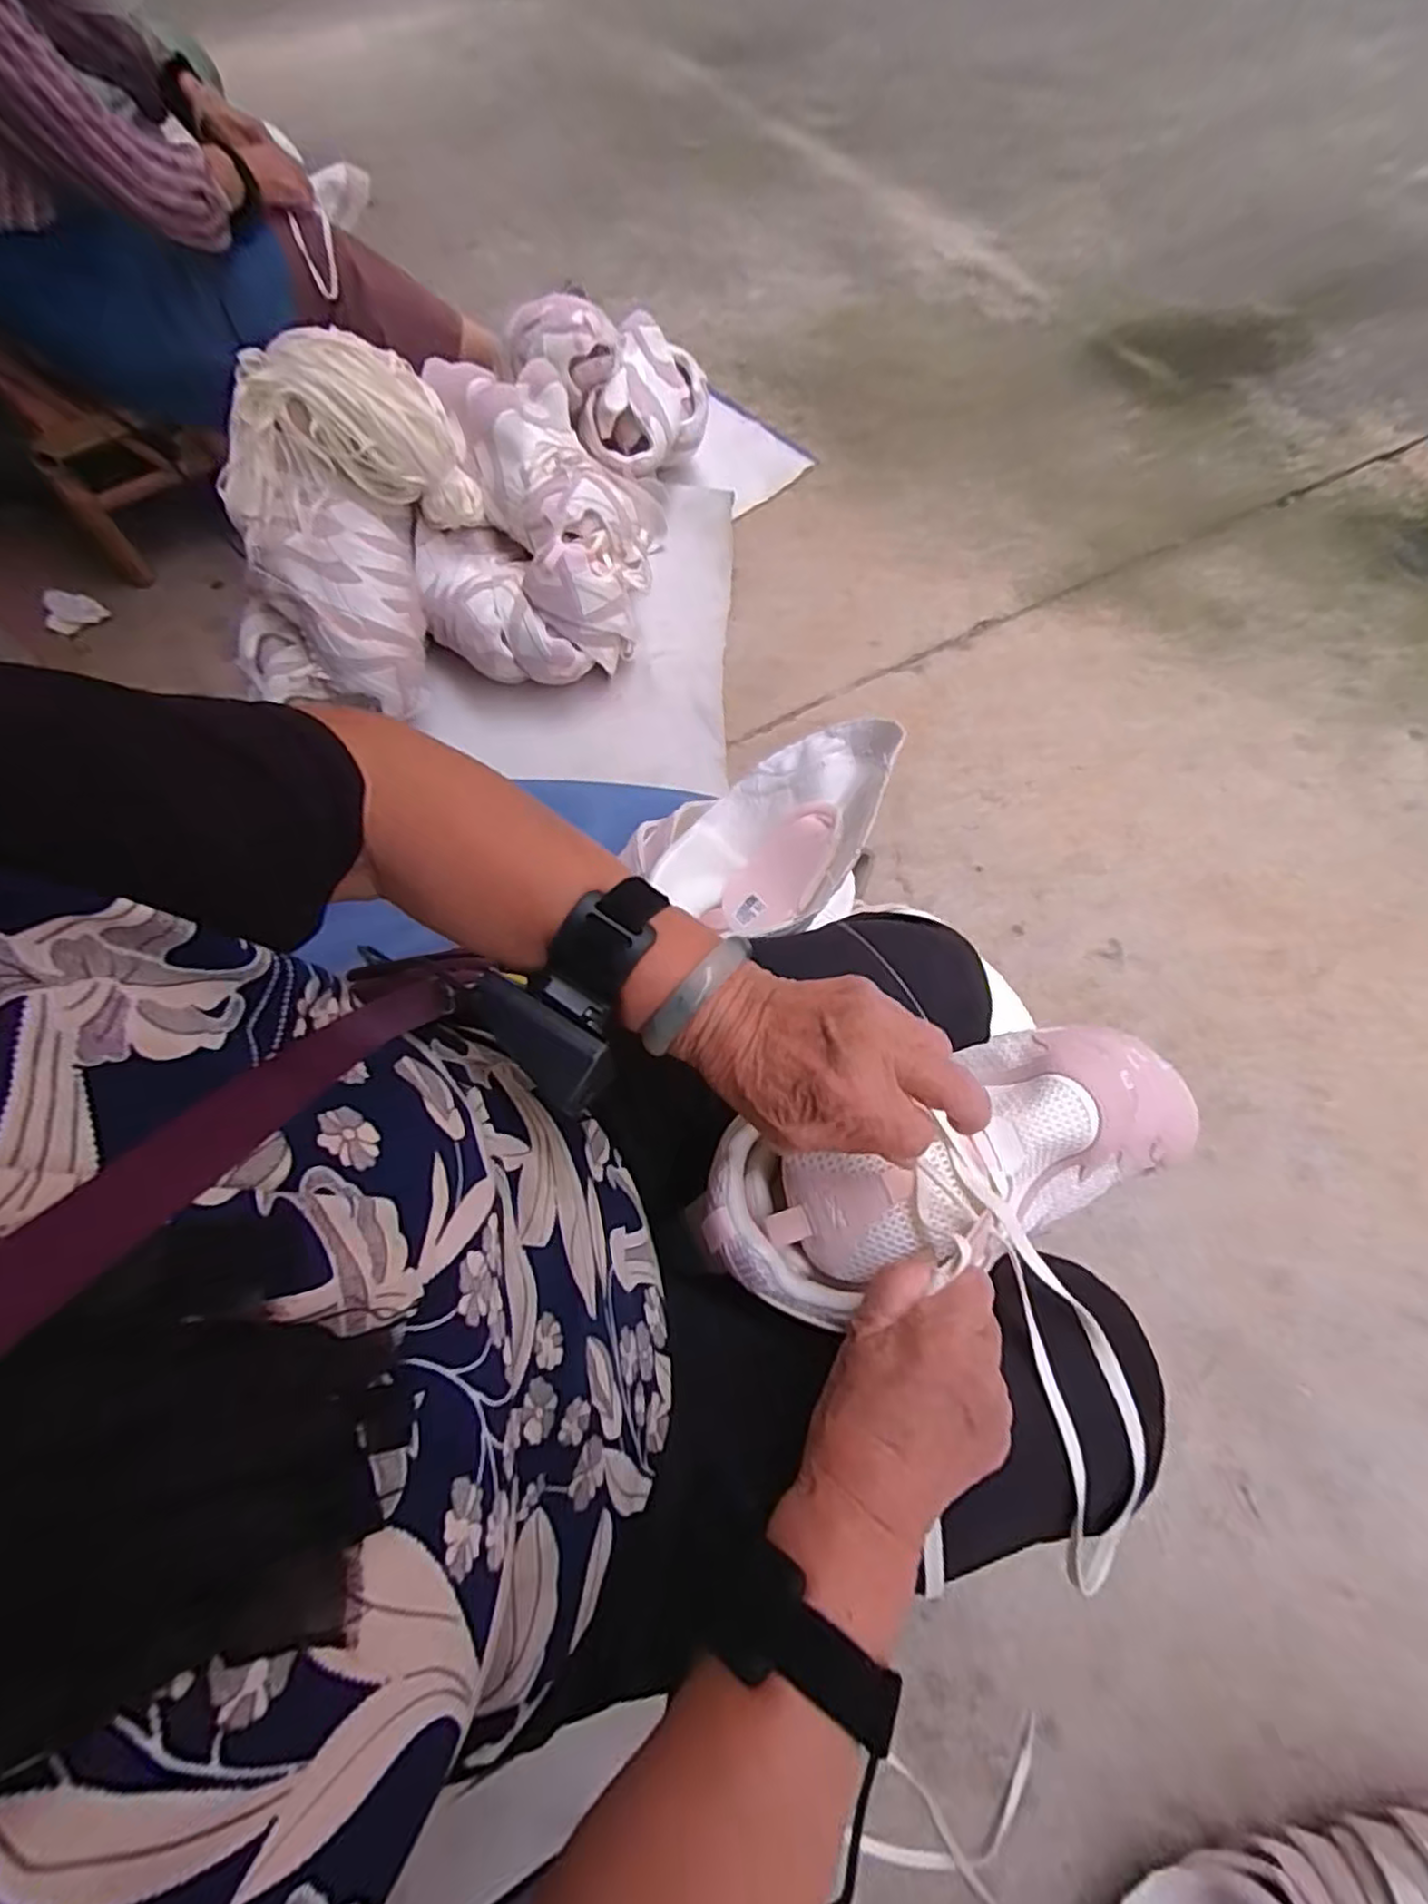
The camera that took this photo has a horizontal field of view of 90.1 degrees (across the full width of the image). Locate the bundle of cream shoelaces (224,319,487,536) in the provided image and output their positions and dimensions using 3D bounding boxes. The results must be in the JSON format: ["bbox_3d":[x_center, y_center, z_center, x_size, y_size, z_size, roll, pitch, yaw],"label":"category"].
[{"bbox_3d":[-0.518,-0.688,0.985,0.316,0.201,0.148,-28,66,-9],"label":"bundle of cream shoelaces"}]

